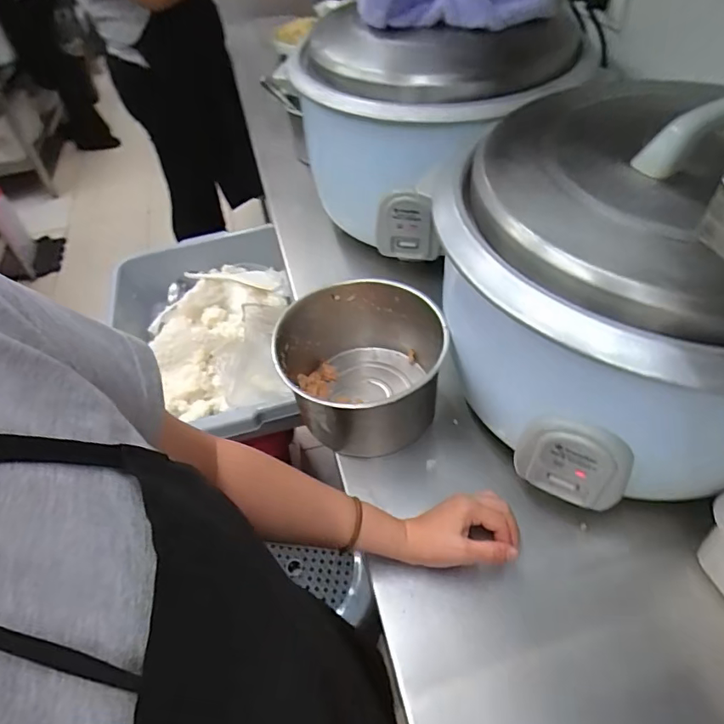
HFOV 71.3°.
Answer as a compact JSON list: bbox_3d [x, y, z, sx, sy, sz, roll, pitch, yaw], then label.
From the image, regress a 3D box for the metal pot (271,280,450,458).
[{"bbox_3d":[-0.002,0.012,0.615,0.185,0.130,0.190,-2,49,3],"label":"metal pot"}]

